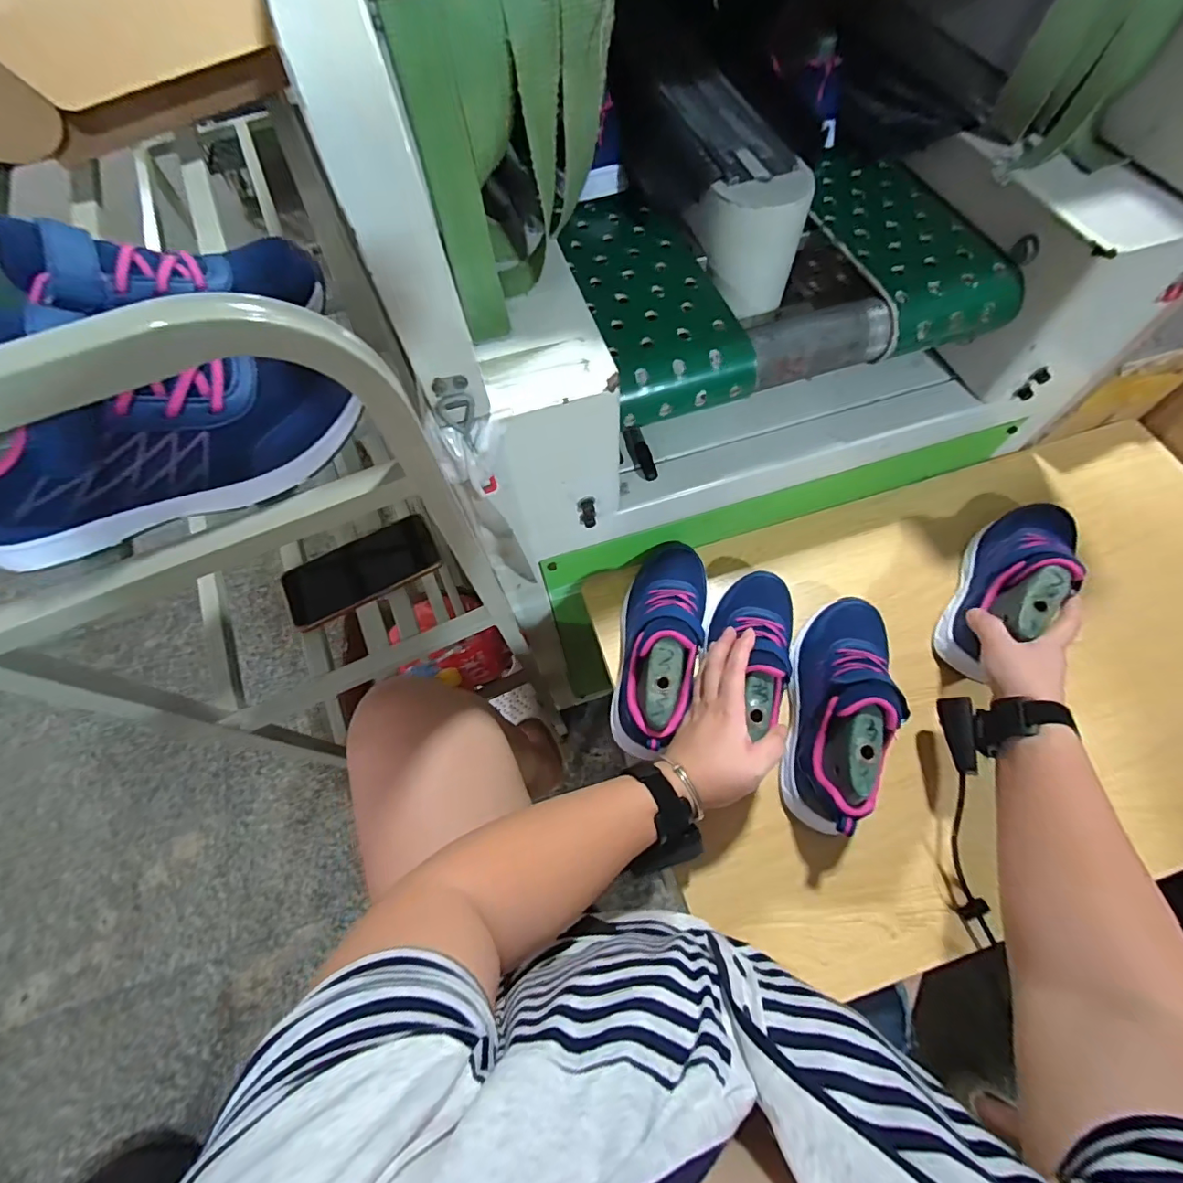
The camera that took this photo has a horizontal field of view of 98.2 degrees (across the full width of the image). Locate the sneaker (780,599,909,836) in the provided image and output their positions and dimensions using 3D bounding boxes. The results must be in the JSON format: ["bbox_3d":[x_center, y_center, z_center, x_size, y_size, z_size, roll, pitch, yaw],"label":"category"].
[{"bbox_3d":[0.250,0.109,0.512,0.081,0.101,0.240,16,68,9],"label":"sneaker"}]

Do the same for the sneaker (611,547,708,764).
[{"bbox_3d":[0.071,0.047,0.545,0.085,0.099,0.238,11,67,7],"label":"sneaker"}]

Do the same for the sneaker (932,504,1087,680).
[{"bbox_3d":[0.469,-0.022,0.565,0.079,0.099,0.241,36,72,16],"label":"sneaker"}]

